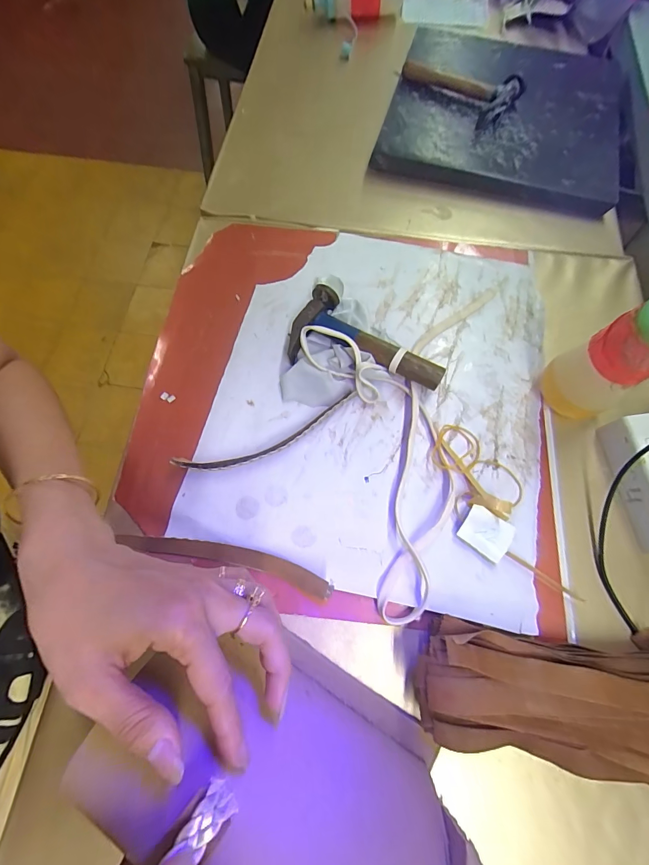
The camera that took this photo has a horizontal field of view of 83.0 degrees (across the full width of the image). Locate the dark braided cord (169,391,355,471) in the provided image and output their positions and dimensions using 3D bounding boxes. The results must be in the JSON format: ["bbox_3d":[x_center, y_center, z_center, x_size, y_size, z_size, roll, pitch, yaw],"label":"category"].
[{"bbox_3d":[-0.050,0.007,0.341,0.175,0.016,0.027,-21,76,-9],"label":"dark braided cord"}]

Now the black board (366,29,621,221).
[{"bbox_3d":[0.251,-0.452,0.512,0.305,0.026,0.326,15,71,5],"label":"black board"}]

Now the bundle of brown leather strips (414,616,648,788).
[{"bbox_3d":[0.162,0.190,0.265,0.195,0.052,0.088,6,70,1],"label":"bundle of brown leather strips"}]

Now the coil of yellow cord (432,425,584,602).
[{"bbox_3d":[0.165,0.063,0.322,0.059,0.030,0.176,-35,74,-12],"label":"coil of yellow cord"}]

